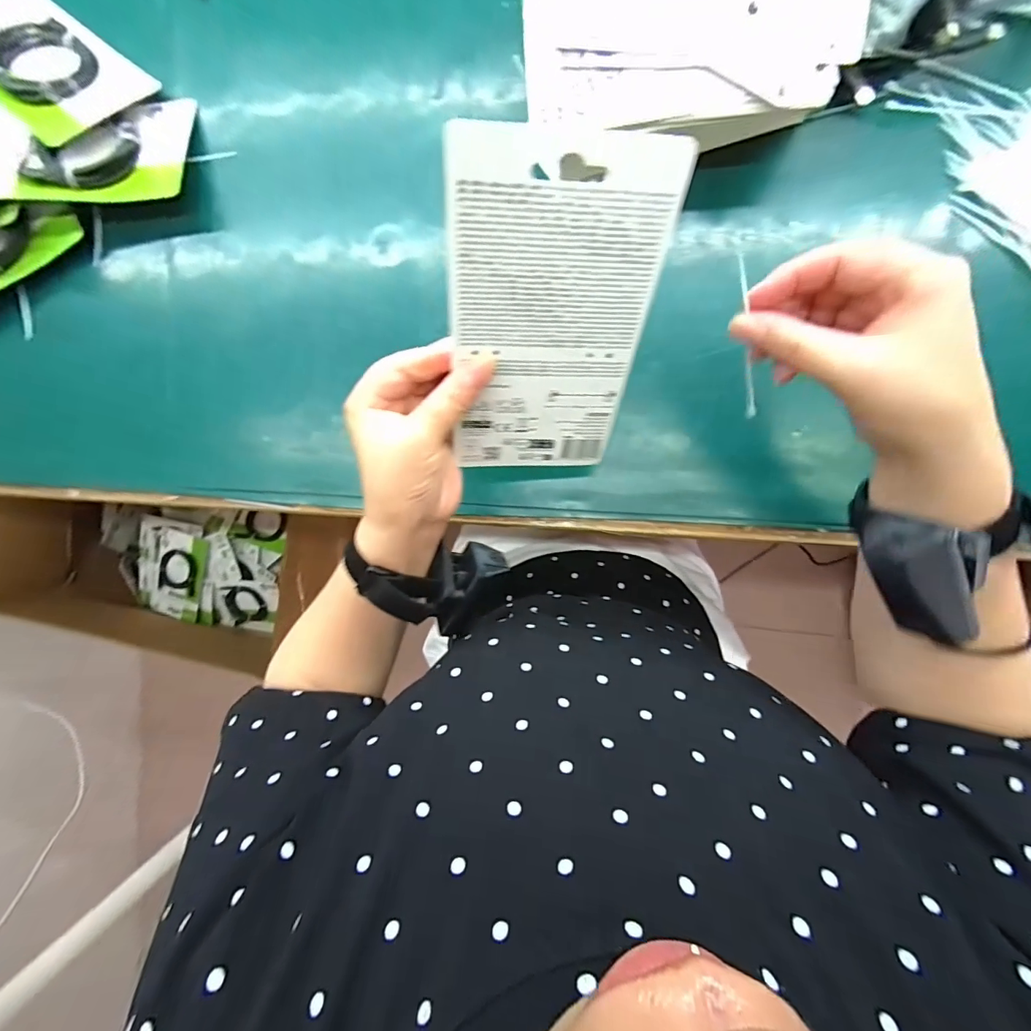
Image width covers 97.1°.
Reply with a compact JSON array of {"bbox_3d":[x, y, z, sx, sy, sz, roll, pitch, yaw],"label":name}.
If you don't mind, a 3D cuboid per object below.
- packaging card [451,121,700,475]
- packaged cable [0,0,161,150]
[{"bbox_3d":[0.018,-0.092,0.242,0.099,0.176,0.004,-2,52,-7],"label":"packaging card"},{"bbox_3d":[-0.393,-0.377,0.375,0.155,0.014,0.101,38,76,2],"label":"packaged cable"}]

